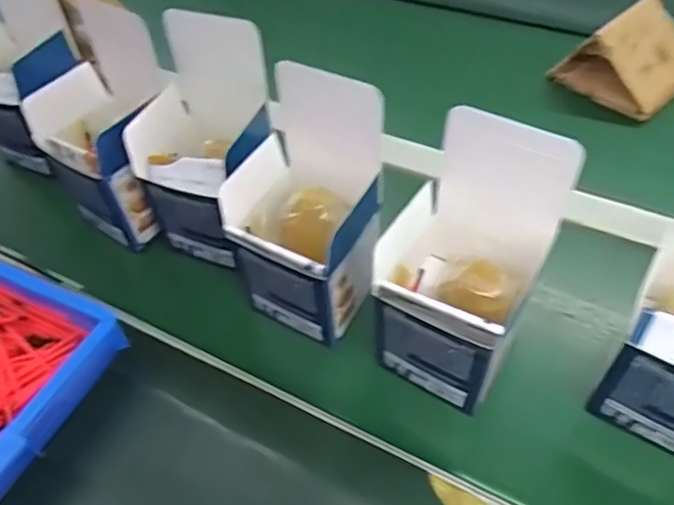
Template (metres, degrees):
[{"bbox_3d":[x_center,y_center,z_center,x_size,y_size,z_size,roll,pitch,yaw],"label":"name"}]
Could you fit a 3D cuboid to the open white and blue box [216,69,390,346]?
[{"bbox_3d":[-0.020,-0.029,0.411,0.106,0.163,0.097,24,57,21],"label":"open white and blue box"}]

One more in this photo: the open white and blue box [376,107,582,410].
[{"bbox_3d":[0.079,0.014,0.374,0.090,0.176,0.094,25,58,22],"label":"open white and blue box"}]

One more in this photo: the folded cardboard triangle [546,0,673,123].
[{"bbox_3d":[0.302,-0.207,0.595,0.115,0.075,0.091,36,62,27],"label":"folded cardboard triangle"}]

